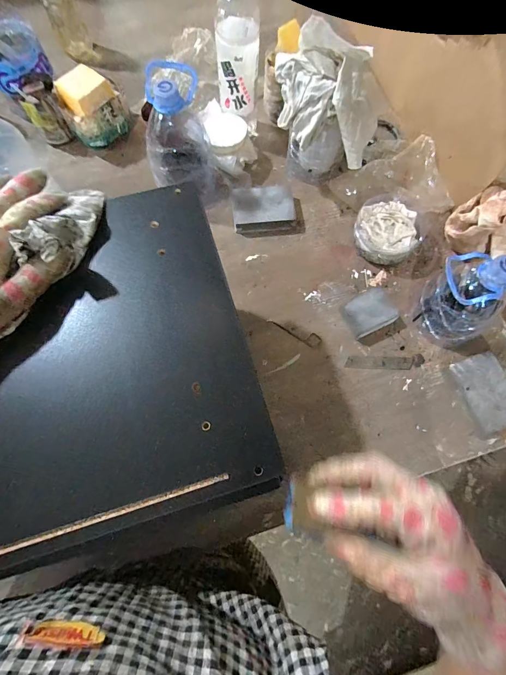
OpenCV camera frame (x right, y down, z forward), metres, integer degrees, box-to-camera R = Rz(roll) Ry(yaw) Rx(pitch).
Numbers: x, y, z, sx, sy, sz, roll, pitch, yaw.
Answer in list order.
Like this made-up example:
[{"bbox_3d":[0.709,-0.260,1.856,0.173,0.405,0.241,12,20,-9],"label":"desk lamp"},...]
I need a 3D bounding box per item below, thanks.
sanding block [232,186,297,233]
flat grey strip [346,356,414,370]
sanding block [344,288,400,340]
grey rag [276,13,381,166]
[{"bbox_3d":[0.016,-0.211,0.546,0.099,0.021,0.071,-11,73,-4],"label":"sanding block"},{"bbox_3d":[0.183,0.036,0.481,0.097,0.004,0.018,2,73,-1],"label":"flat grey strip"},{"bbox_3d":[0.171,-0.037,0.490,0.079,0.027,0.056,-27,75,-9],"label":"sanding block"},{"bbox_3d":[0.103,-0.331,0.472,0.158,0.126,0.116,19,73,5],"label":"grey rag"}]

